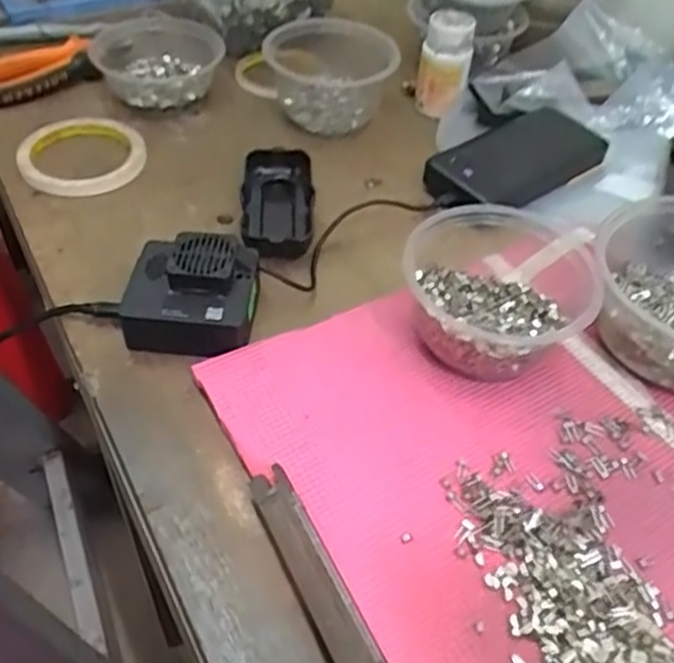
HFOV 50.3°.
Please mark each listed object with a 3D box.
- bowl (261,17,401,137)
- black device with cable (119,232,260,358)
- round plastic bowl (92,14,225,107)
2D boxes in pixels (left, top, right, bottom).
[{"bbox_3d":[-0.006,-0.229,0.637,0.110,0.058,0.090,-10,50,-10],"label":"bowl"},{"bbox_3d":[-0.093,-0.025,0.459,0.082,0.043,0.075,2,48,0],"label":"black device with cable"},{"bbox_3d":[-0.165,-0.256,0.661,0.116,0.057,0.117,-11,50,-11],"label":"round plastic bowl"}]

